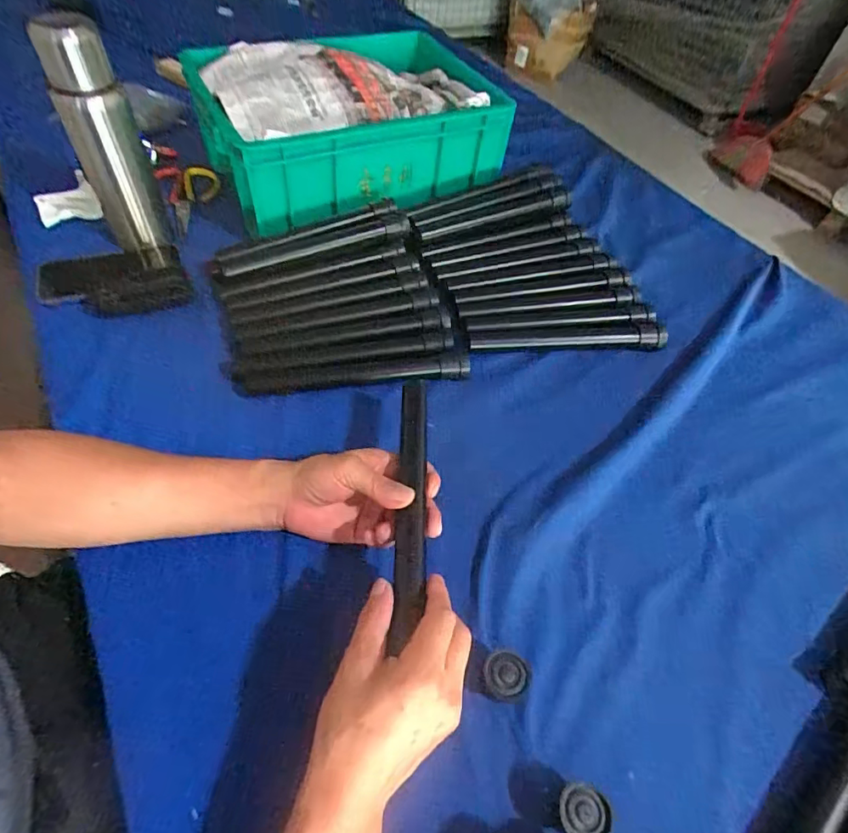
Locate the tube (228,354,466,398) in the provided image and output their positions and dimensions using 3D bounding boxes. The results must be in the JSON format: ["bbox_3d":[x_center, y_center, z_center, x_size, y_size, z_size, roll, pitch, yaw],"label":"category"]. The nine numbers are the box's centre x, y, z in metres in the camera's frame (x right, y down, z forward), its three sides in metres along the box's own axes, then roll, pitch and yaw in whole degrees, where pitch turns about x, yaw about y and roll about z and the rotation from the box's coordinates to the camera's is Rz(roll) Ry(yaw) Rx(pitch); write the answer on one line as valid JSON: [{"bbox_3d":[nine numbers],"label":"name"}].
[{"bbox_3d":[-0.081,-0.045,0.570,0.264,0.027,0.033,-3,53,-8],"label":"tube"}]

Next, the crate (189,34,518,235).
[{"bbox_3d":[-0.105,-0.423,0.753,0.404,0.174,0.255,-22,58,-20],"label":"crate"}]

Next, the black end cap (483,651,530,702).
[{"bbox_3d":[0.061,0.200,0.388,0.033,0.032,0.028,8,53,1],"label":"black end cap"}]

